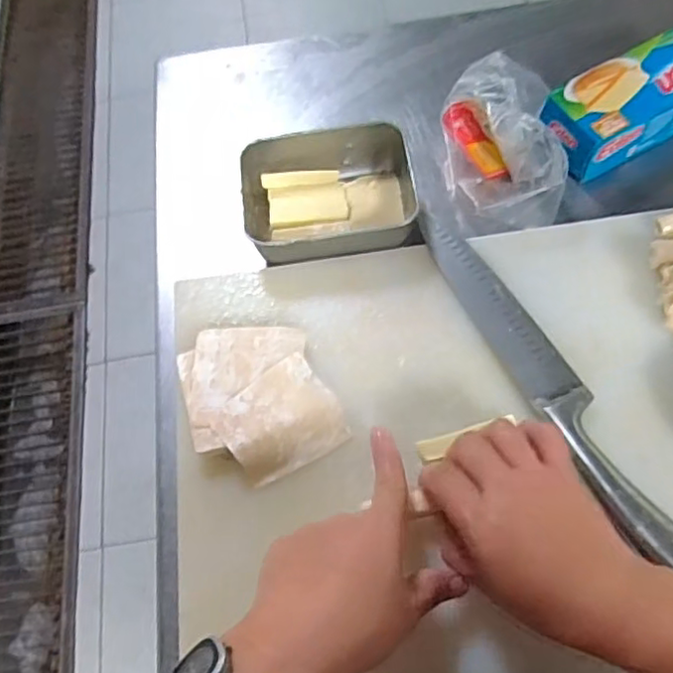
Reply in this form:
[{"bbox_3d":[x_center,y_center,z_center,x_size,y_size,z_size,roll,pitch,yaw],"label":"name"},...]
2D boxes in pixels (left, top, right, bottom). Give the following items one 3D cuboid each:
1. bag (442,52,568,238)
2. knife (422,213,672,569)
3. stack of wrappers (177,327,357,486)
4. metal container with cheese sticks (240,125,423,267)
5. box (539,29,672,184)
[{"bbox_3d":[0.134,-0.162,0.540,0.079,0.064,0.169,-7,65,0],"label":"bag"},{"bbox_3d":[0.139,0.017,0.452,0.039,0.023,0.296,-25,66,-8],"label":"knife"},{"bbox_3d":[-0.056,0.040,0.454,0.094,0.021,0.111,-24,66,-8],"label":"stack of wrappers"},{"bbox_3d":[-0.005,-0.114,0.531,0.140,0.043,0.104,-7,65,0],"label":"metal container with cheese sticks"},{"bbox_3d":[0.251,-0.195,0.549,0.170,0.050,0.074,-29,67,-10],"label":"box"}]

